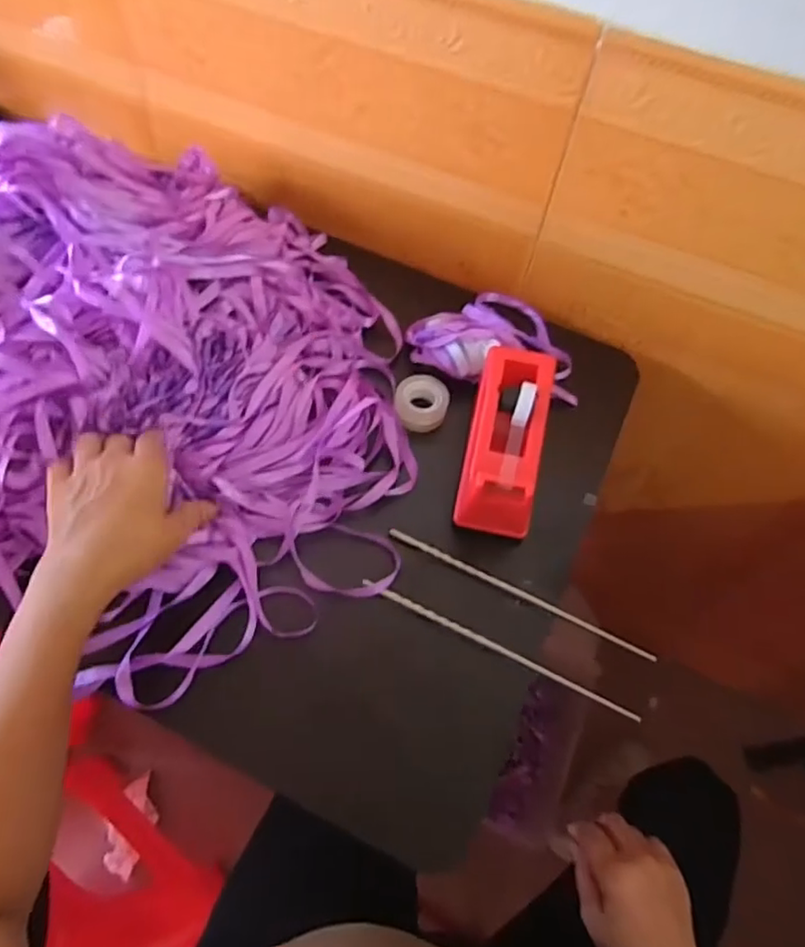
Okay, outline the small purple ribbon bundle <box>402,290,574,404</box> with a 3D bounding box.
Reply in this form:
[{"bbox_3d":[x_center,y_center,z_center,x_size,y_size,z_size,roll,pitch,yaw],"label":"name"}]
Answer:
[{"bbox_3d":[0.088,-0.141,0.587,0.161,0.042,0.121,7,60,0],"label":"small purple ribbon bundle"}]

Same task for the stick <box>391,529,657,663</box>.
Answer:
[{"bbox_3d":[0.091,0.094,0.477,0.222,0.011,0.008,26,62,10],"label":"stick"}]

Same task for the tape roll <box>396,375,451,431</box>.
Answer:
[{"bbox_3d":[0.018,-0.064,0.556,0.048,0.028,0.042,1,61,-4],"label":"tape roll"}]

